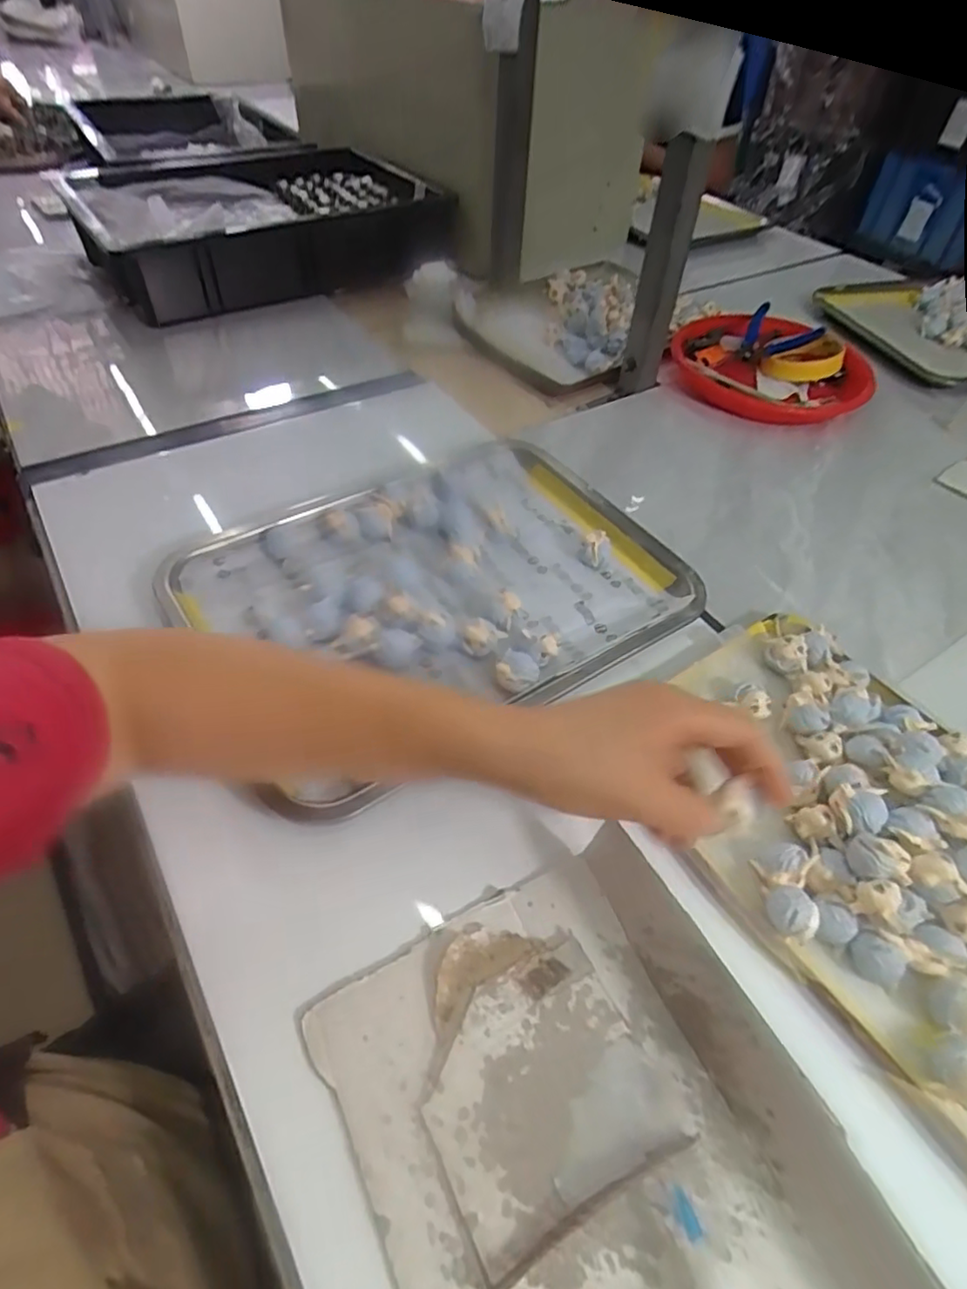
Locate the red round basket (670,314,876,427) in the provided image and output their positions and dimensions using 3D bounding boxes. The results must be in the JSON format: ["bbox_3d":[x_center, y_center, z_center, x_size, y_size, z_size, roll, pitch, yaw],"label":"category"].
[{"bbox_3d":[0.319,-0.328,0.734,0.195,0.043,0.187,2,49,-2],"label":"red round basket"}]

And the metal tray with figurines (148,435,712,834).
[{"bbox_3d":[-0.028,-0.047,0.476,0.349,0.030,0.252,-27,56,-25],"label":"metal tray with figurines"}]

